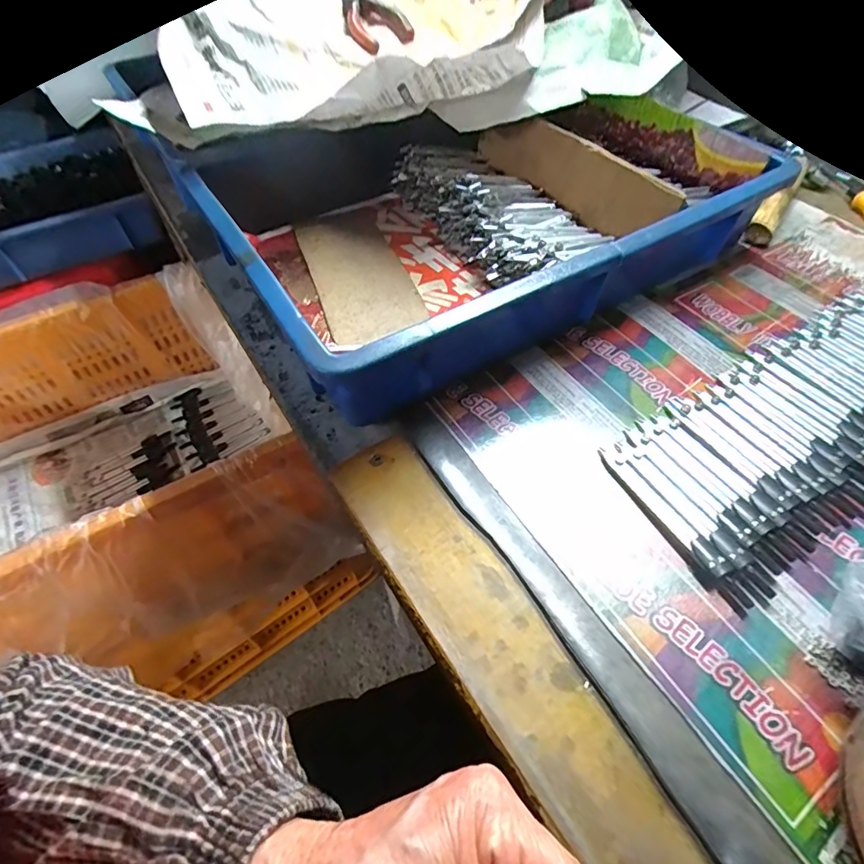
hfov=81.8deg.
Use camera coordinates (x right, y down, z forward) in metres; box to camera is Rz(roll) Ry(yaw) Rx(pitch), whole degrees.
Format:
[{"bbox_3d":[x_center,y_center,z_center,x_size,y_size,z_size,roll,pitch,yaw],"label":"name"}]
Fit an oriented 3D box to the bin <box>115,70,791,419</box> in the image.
[{"bbox_3d":[0.035,-0.200,0.434,0.415,0.081,0.312,-27,57,-17],"label":"bin"}]

